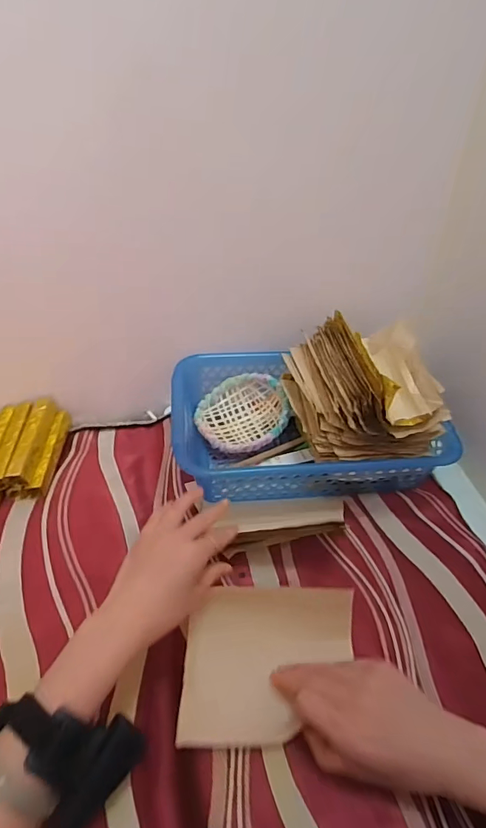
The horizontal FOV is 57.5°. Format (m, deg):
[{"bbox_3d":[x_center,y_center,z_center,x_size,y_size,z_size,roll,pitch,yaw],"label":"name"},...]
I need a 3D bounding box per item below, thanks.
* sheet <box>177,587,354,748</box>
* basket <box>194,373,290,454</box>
[{"bbox_3d":[0.026,0.213,0.384,0.145,0.038,0.109,1,40,1],"label":"sheet"},{"bbox_3d":[-0.003,0.002,0.623,0.134,0.045,0.133,-9,53,6],"label":"basket"}]

